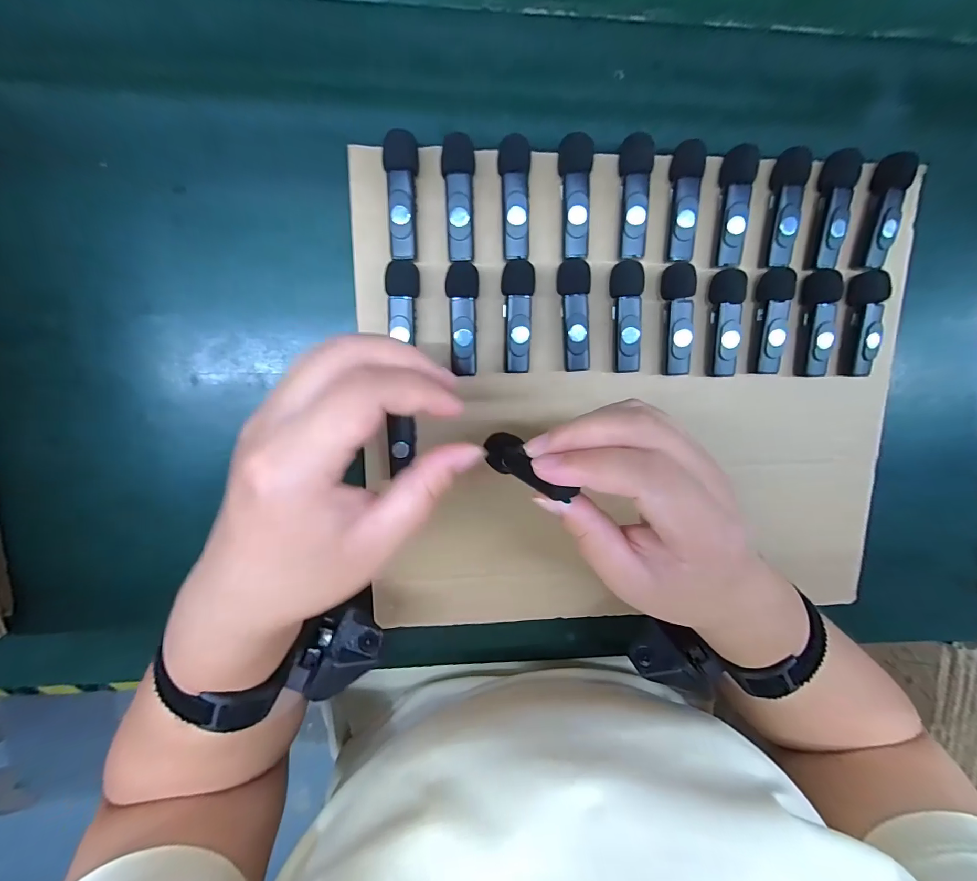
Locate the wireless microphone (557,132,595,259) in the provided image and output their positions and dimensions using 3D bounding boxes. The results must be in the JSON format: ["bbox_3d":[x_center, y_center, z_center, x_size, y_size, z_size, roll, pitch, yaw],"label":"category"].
[{"bbox_3d":[0.051,-0.138,0.239,0.018,0.014,0.063,-6,97,-4],"label":"wireless microphone"}]

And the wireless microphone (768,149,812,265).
[{"bbox_3d":[0.177,-0.138,0.248,0.014,0.017,0.063,-1,97,-5],"label":"wireless microphone"}]

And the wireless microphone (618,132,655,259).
[{"bbox_3d":[0.085,-0.141,0.240,0.017,0.010,0.065,-2,97,-5],"label":"wireless microphone"}]

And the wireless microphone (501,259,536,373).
[{"bbox_3d":[0.016,-0.074,0.249,0.019,0.016,0.064,3,96,-5],"label":"wireless microphone"}]

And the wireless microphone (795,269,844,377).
[{"bbox_3d":[0.207,-0.073,0.260,0.012,0.017,0.063,-2,97,-5],"label":"wireless microphone"}]

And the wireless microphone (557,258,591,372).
[{"bbox_3d":[0.051,-0.075,0.252,0.018,0.013,0.064,-3,97,-5],"label":"wireless microphone"}]

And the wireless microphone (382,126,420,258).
[{"bbox_3d":[-0.048,-0.134,0.230,0.018,0.012,0.063,0,97,-5],"label":"wireless microphone"}]

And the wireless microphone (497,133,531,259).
[{"bbox_3d":[0.014,-0.137,0.237,0.018,0.013,0.061,-1,97,-5],"label":"wireless microphone"}]

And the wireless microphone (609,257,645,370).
[{"bbox_3d":[0.084,-0.075,0.254,0.017,0.015,0.064,-5,97,-4],"label":"wireless microphone"}]

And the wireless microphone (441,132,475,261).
[{"bbox_3d":[-0.017,-0.134,0.234,0.017,0.015,0.062,-1,97,-5],"label":"wireless microphone"}]

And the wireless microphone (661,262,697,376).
[{"bbox_3d":[0.116,-0.074,0.254,0.016,0.015,0.065,-3,97,-5],"label":"wireless microphone"}]

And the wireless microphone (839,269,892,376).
[{"bbox_3d":[0.239,-0.074,0.264,0.014,0.017,0.062,-5,97,-4],"label":"wireless microphone"}]

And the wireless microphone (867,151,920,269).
[{"bbox_3d":[0.241,-0.139,0.250,0.013,0.016,0.061,0,97,-5],"label":"wireless microphone"}]

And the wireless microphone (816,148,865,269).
[{"bbox_3d":[0.207,-0.138,0.248,0.015,0.014,0.065,3,96,-5],"label":"wireless microphone"}]

